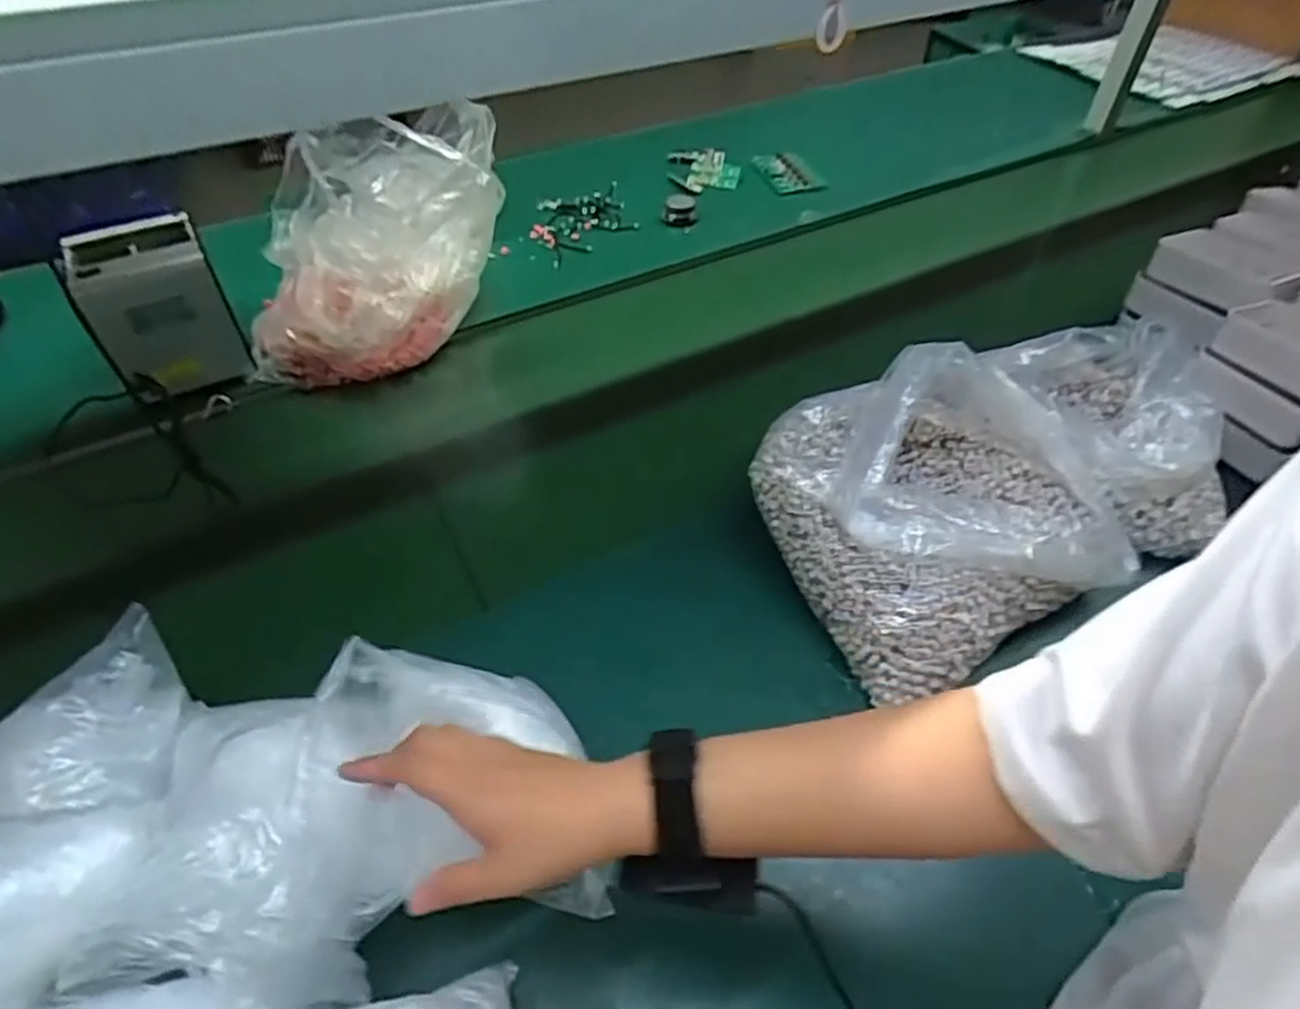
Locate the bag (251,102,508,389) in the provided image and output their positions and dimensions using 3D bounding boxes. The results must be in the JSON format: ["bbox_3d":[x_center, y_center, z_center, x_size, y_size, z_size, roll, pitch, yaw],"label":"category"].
[{"bbox_3d":[-0.313,-0.283,0.849,0.285,0.220,0.182,-4,48,0],"label":"bag"}]

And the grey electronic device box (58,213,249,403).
[{"bbox_3d":[-0.518,-0.208,0.807,0.121,0.141,0.113,-26,51,-19],"label":"grey electronic device box"}]

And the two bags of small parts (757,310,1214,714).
[{"bbox_3d":[0.347,-0.053,0.673,0.496,0.137,0.229,-24,51,-17],"label":"two bags of small parts"}]

